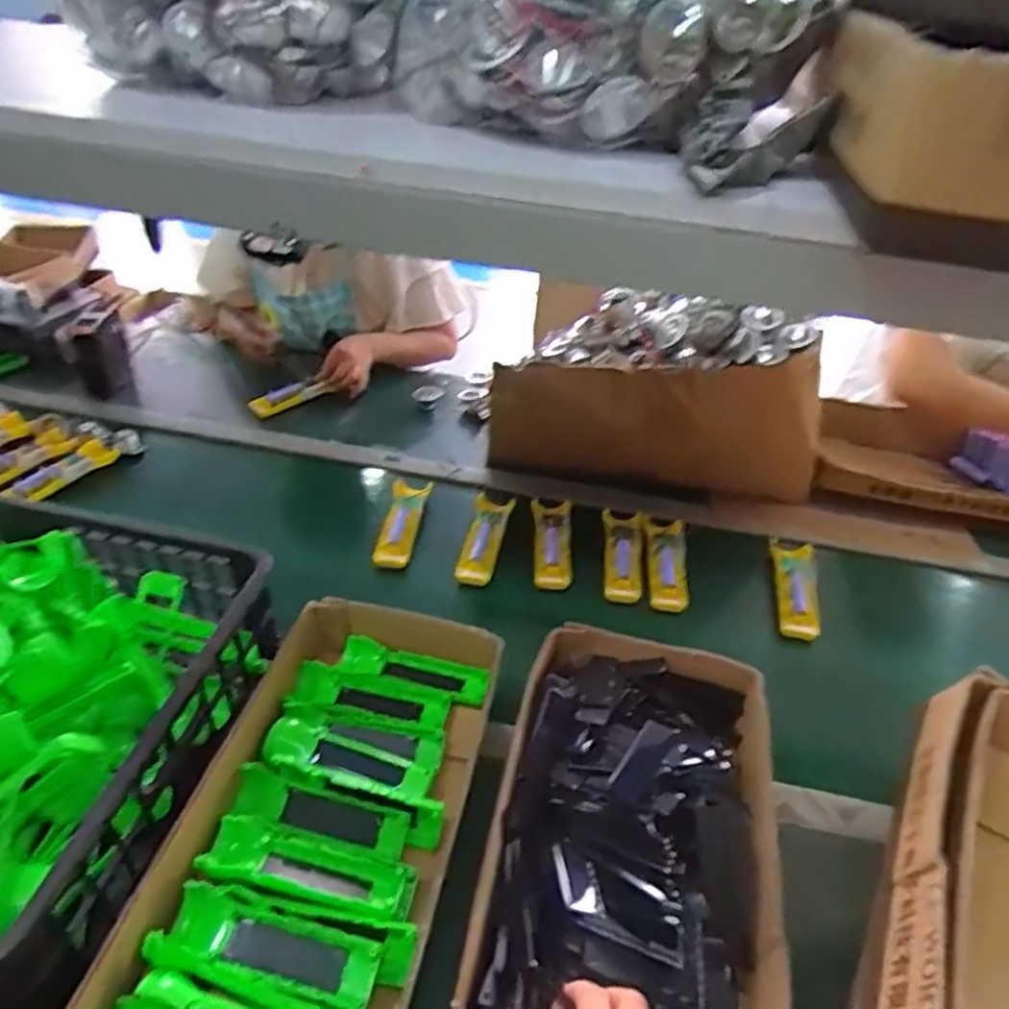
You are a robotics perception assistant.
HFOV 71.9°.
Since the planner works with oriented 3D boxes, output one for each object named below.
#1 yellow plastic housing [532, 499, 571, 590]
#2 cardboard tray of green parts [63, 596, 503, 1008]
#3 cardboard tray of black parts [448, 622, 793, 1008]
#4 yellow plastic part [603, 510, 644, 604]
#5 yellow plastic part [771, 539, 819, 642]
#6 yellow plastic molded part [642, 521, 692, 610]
[{"bbox_3d":[0.064,0.052,0.958,0.050,0.018,0.149,4,53,-1],"label":"yellow plastic housing"},{"bbox_3d":[-0.150,0.272,0.602,0.216,0.077,0.426,11,40,7],"label":"cardboard tray of green parts"},{"bbox_3d":[0.110,0.293,0.600,0.239,0.065,0.420,12,40,8],"label":"cardboard tray of black parts"},{"bbox_3d":[0.161,0.069,0.955,0.052,0.031,0.152,9,39,4],"label":"yellow plastic part"},{"bbox_3d":[0.390,0.110,0.930,0.060,0.023,0.169,10,39,5],"label":"yellow plastic part"},{"bbox_3d":[0.221,0.076,0.952,0.054,0.031,0.158,7,39,2],"label":"yellow plastic molded part"}]

